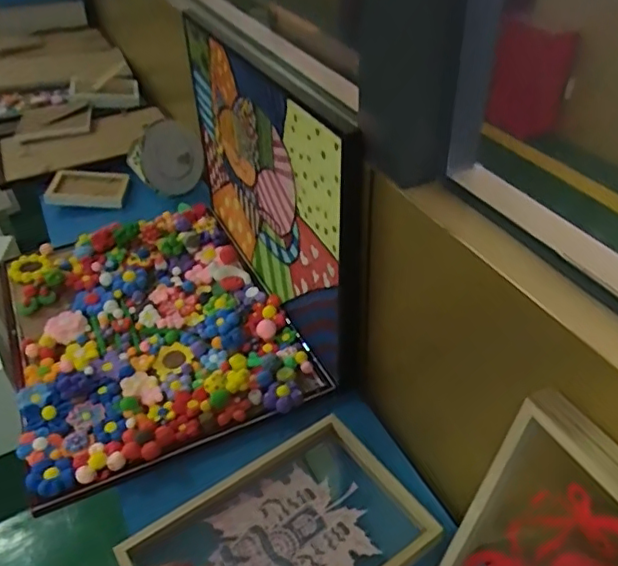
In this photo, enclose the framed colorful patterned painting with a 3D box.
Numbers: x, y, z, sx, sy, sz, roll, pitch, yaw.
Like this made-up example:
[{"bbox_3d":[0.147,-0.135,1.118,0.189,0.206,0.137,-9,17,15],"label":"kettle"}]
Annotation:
[{"bbox_3d":[-0.076,-0.152,0.909,0.039,0.367,0.592,-20,42,-19],"label":"framed colorful patterned painting"}]

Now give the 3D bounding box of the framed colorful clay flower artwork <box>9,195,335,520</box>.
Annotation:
[{"bbox_3d":[-0.269,0.056,0.953,0.403,0.043,0.558,-20,42,-19],"label":"framed colorful clay flower artwork"}]

